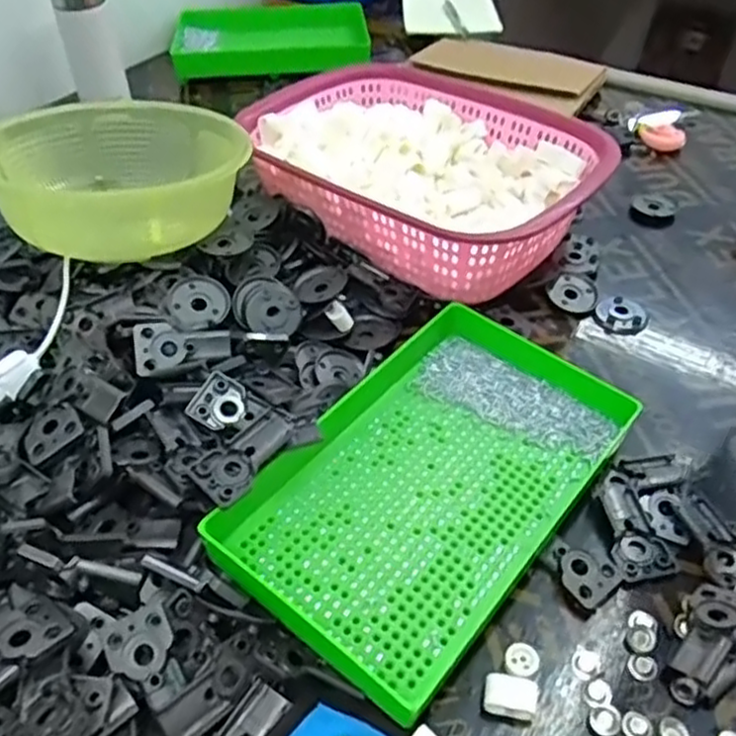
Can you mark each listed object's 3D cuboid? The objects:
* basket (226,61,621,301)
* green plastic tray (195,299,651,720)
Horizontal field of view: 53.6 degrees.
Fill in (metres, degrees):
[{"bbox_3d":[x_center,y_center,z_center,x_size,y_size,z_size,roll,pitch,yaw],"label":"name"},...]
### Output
[{"bbox_3d":[0.040,-0.182,0.647,0.325,0.066,0.229,30,52,27],"label":"basket"},{"bbox_3d":[0.037,0.063,0.443,0.156,0.043,0.246,30,52,27],"label":"green plastic tray"}]

